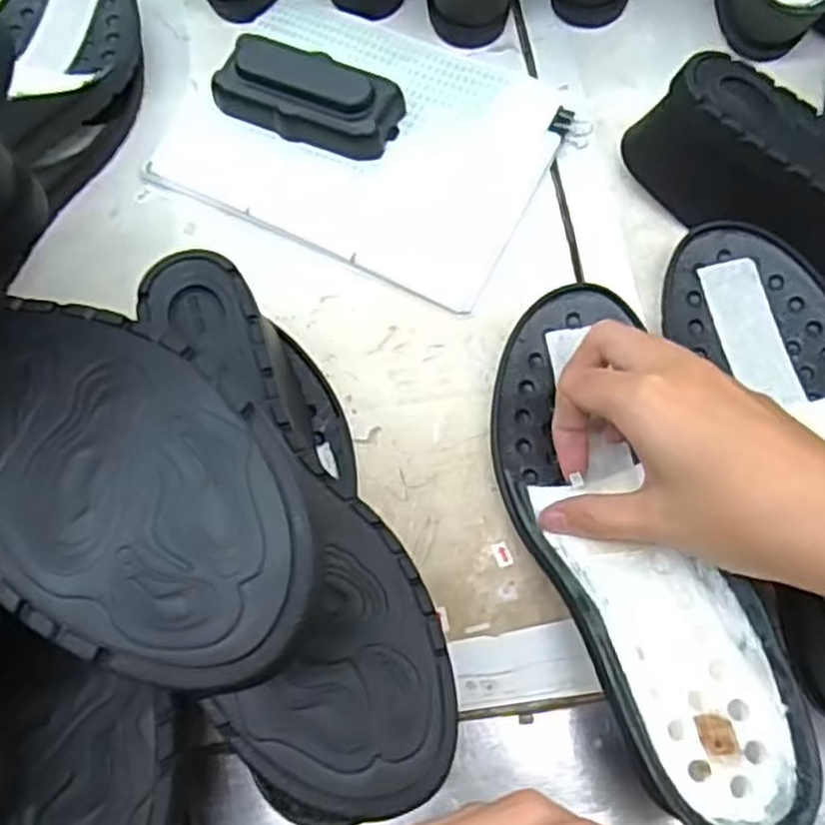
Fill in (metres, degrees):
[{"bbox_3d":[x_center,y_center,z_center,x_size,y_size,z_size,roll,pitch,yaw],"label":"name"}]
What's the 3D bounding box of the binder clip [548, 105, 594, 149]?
[{"bbox_3d":[0.095,-0.171,0.469,0.024,0.008,0.022,25,72,11],"label":"binder clip"}]

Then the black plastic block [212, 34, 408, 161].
[{"bbox_3d":[-0.061,-0.183,0.461,0.103,0.028,0.048,24,72,10],"label":"black plastic block"}]

